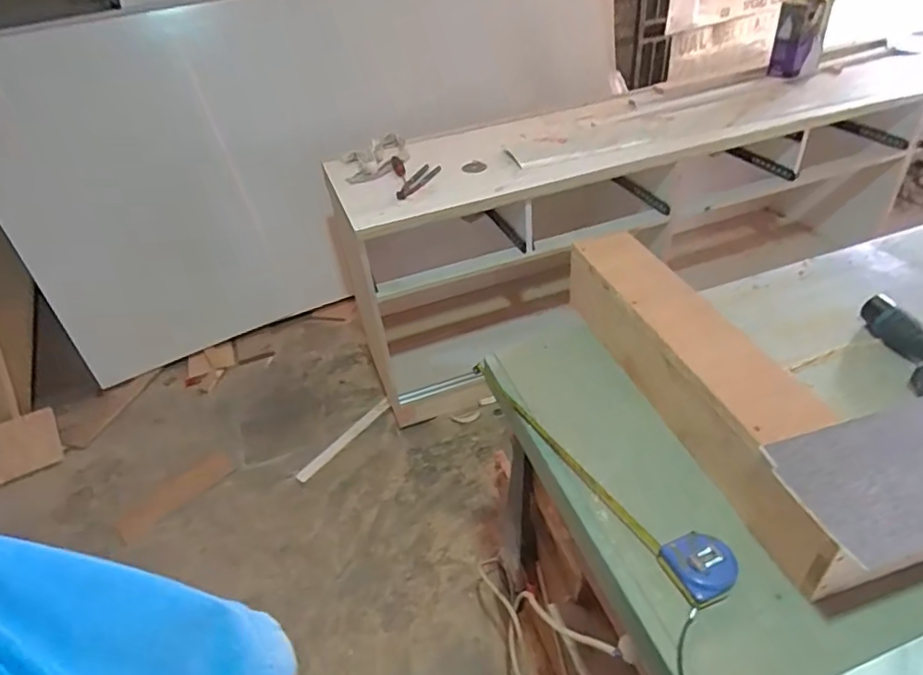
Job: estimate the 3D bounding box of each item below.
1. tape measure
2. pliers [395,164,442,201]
[{"bbox_3d":[0.154,0.149,0.749,0.066,0.043,0.463,-22,39,-20],"label":"tape measure"},{"bbox_3d":[-0.124,-0.472,1.711,0.073,0.023,0.226,4,40,15],"label":"pliers"}]

